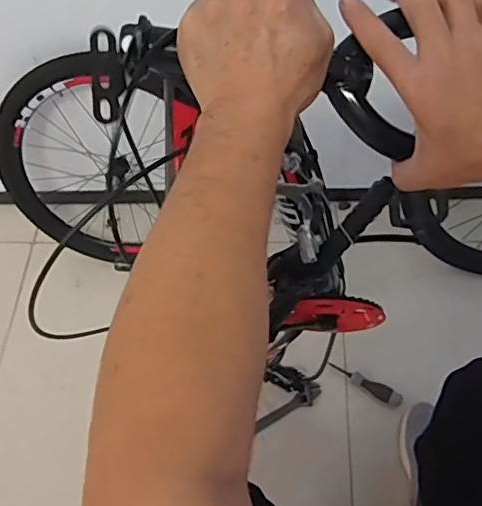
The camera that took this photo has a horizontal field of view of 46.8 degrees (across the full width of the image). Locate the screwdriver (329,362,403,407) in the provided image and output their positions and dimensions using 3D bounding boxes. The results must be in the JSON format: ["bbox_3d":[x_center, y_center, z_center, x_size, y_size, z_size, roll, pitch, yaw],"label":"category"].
[{"bbox_3d":[0.267,0.277,1.193,0.165,0.035,0.033,27,65,19],"label":"screwdriver"}]

